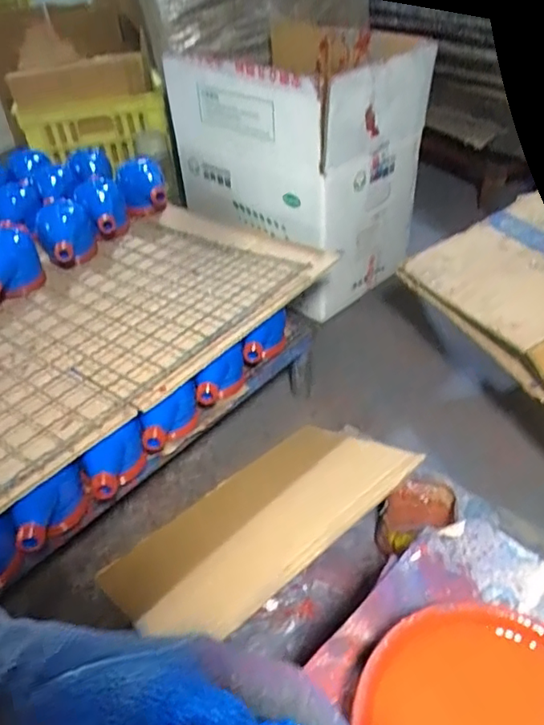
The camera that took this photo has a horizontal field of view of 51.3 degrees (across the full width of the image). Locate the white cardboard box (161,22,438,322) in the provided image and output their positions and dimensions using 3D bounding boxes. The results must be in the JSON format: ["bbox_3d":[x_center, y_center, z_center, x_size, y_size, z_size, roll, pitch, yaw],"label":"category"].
[{"bbox_3d":[0.042,-0.398,1.151,0.330,0.424,0.423,-31,47,-29],"label":"white cardboard box"}]

